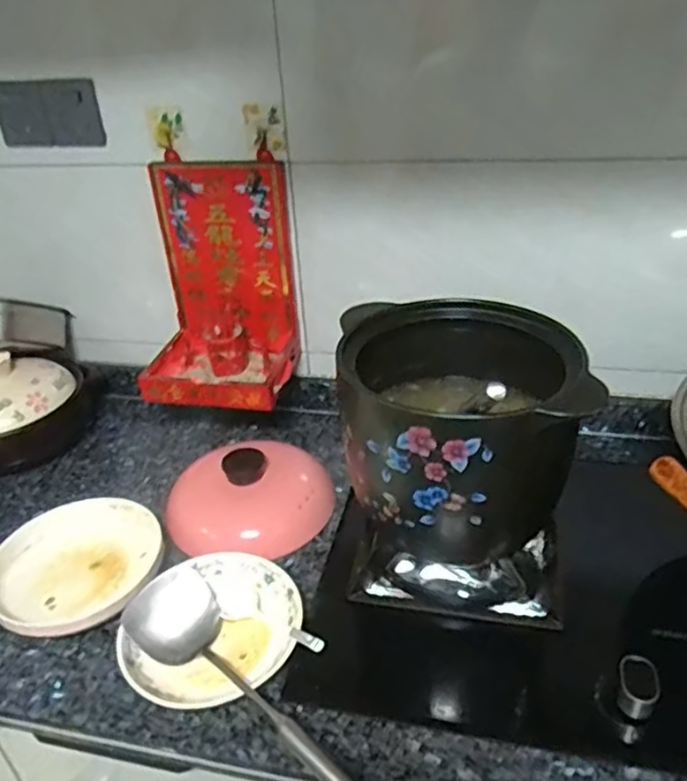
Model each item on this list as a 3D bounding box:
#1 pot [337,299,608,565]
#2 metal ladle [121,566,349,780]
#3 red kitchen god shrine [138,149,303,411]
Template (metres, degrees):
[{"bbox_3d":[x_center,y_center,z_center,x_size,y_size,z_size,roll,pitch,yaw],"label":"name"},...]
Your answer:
[{"bbox_3d":[0.130,0.034,0.735,0.250,0.227,0.254,-3,31,2],"label":"pot"},{"bbox_3d":[-0.090,0.305,0.664,0.349,0.051,0.093,31,45,25],"label":"metal ladle"},{"bbox_3d":[-0.196,-0.162,0.965,0.213,0.319,0.184,3,32,11],"label":"red kitchen god shrine"}]

